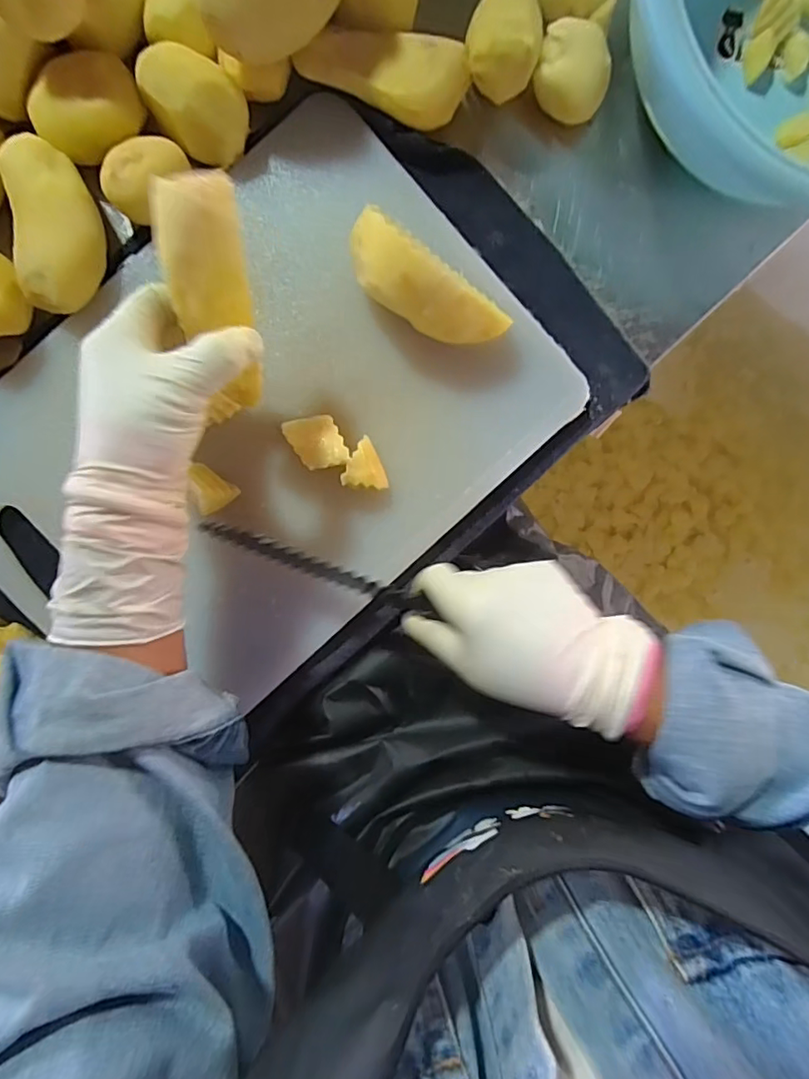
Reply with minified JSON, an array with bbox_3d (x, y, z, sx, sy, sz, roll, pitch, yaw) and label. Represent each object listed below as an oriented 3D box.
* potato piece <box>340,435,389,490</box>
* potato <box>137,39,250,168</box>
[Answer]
[{"bbox_3d":[-0.025,-0.051,0.363,0.028,0.028,0.032,4,92,-2],"label":"potato piece"},{"bbox_3d":[-0.130,-0.273,0.338,0.060,0.034,0.046,43,91,-3],"label":"potato"}]

